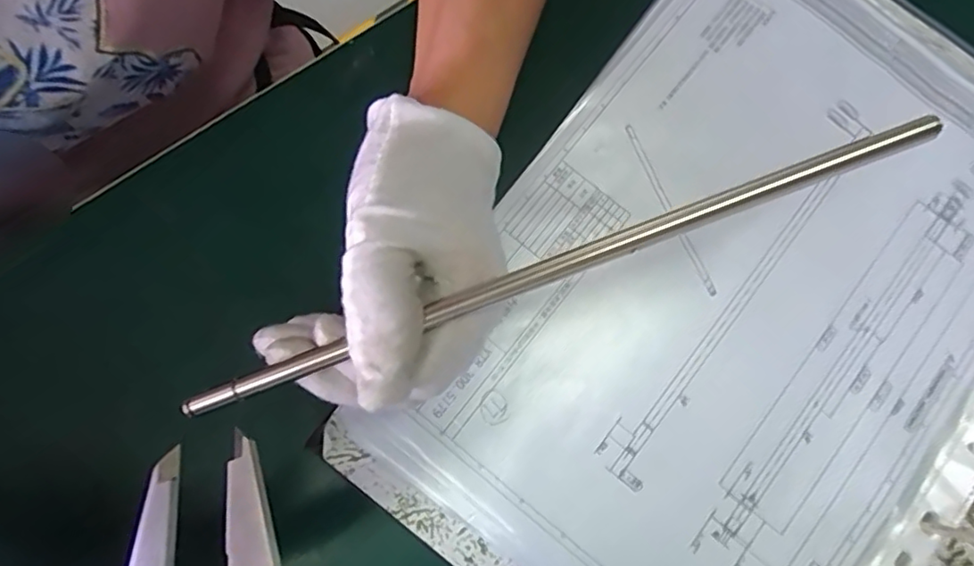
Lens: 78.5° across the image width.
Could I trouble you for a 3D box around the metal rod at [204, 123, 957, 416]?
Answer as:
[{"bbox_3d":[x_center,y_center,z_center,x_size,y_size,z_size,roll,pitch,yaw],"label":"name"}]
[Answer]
[{"bbox_3d":[0.016,-0.002,0.190,0.246,0.008,0.007,-21,79,5],"label":"metal rod"}]

